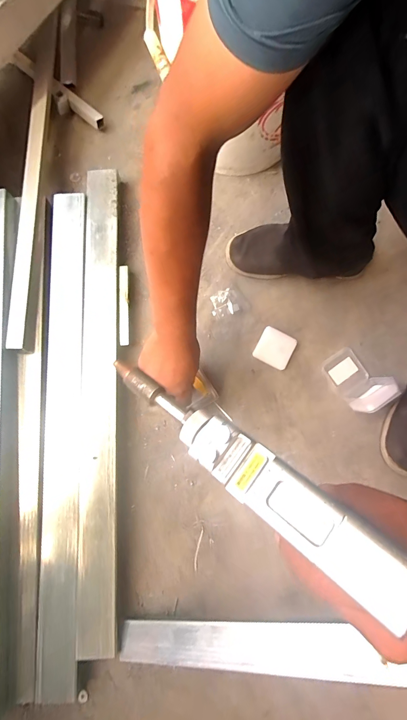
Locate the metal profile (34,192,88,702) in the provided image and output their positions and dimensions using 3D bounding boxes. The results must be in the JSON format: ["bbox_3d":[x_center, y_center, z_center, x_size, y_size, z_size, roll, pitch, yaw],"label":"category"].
[{"bbox_3d":[-0.237,0.087,0.545,0.073,0.036,0.819,-3,79,0],"label":"metal profile"}]

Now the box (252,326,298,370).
[{"bbox_3d":[0.128,-0.022,0.574,0.062,0.022,0.062,28,80,5],"label":"box"}]

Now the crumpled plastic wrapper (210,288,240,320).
[{"bbox_3d":[0.037,-0.106,0.591,0.047,0.015,0.047,-21,80,-4],"label":"crumpled plastic wrapper"}]

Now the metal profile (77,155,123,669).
[{"bbox_3d":[-0.179,0.036,0.555,0.070,0.038,0.795,-2,79,0],"label":"metal profile"}]

